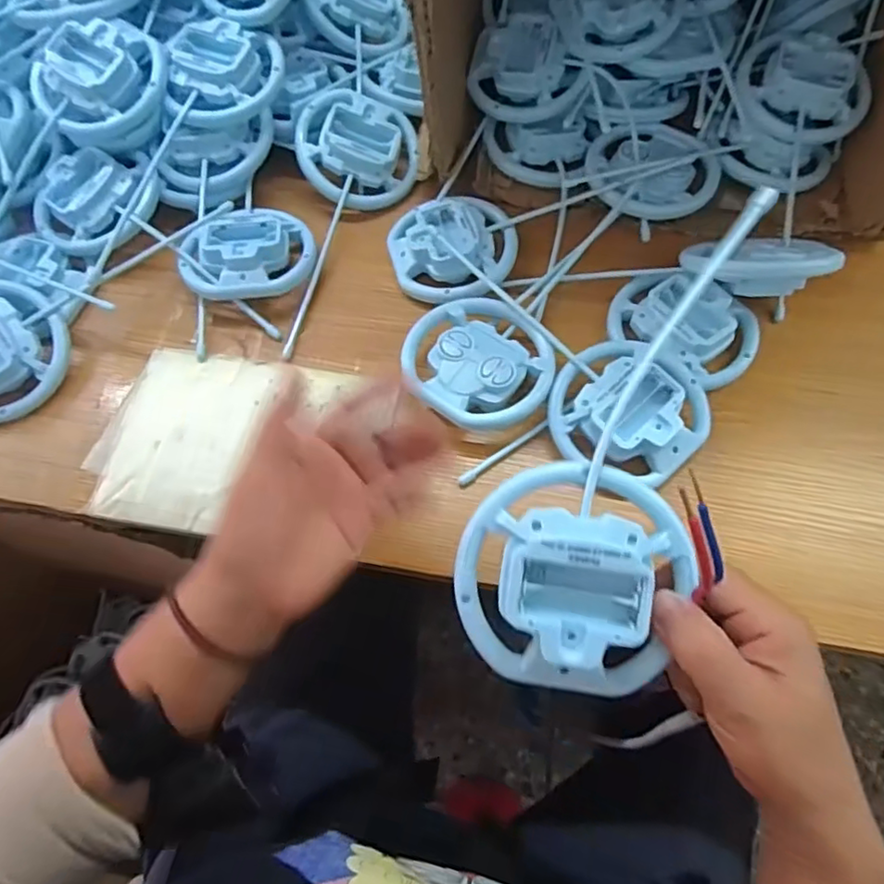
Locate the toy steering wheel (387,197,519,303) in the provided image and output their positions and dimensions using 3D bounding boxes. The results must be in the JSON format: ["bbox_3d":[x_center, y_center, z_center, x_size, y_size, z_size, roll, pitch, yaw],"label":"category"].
[{"bbox_3d":[0.007,-0.153,0.481,0.098,0.024,0.089,8,65,5],"label":"toy steering wheel"}]

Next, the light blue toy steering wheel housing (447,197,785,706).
[{"bbox_3d":[0.081,0.001,0.267,0.096,0.028,0.225,23,91,12],"label":"light blue toy steering wheel housing"}]

